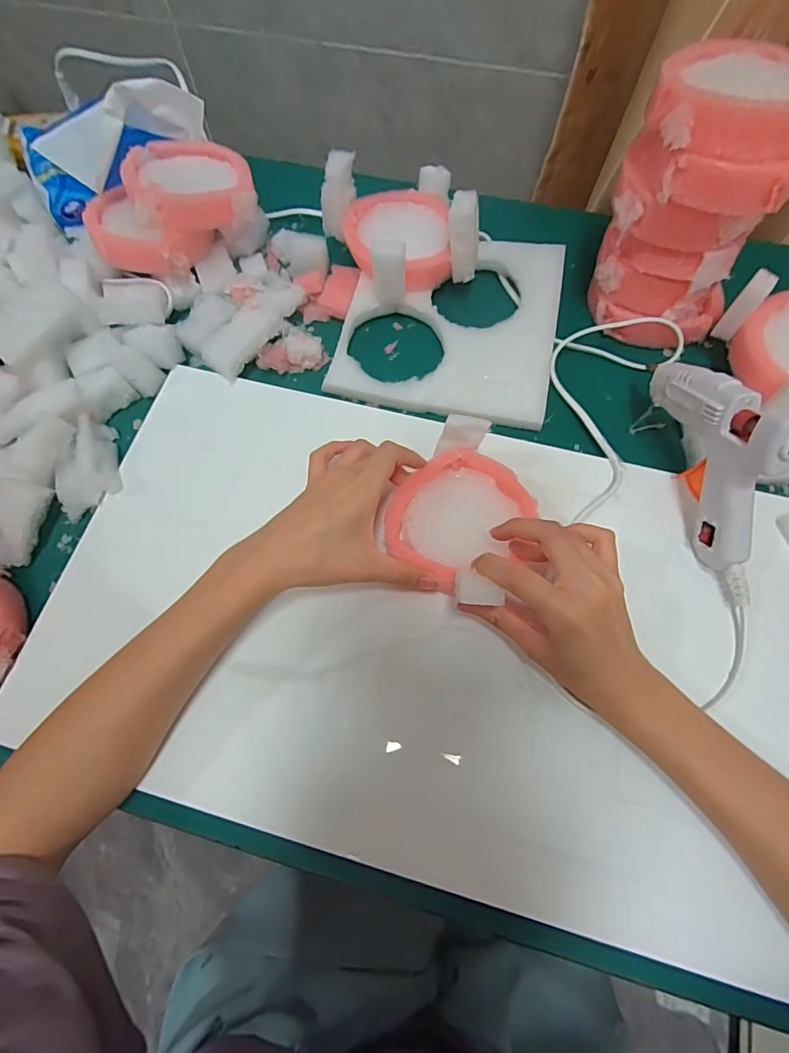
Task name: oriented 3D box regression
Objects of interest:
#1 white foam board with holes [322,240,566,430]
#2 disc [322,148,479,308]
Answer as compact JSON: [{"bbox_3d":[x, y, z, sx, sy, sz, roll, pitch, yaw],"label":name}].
[{"bbox_3d":[0.049,-0.178,0.414,0.173,0.017,0.180,11,69,6],"label":"white foam board with holes"},{"bbox_3d":[0.008,-0.255,0.417,0.109,0.075,0.113,0,68,1],"label":"disc"}]

